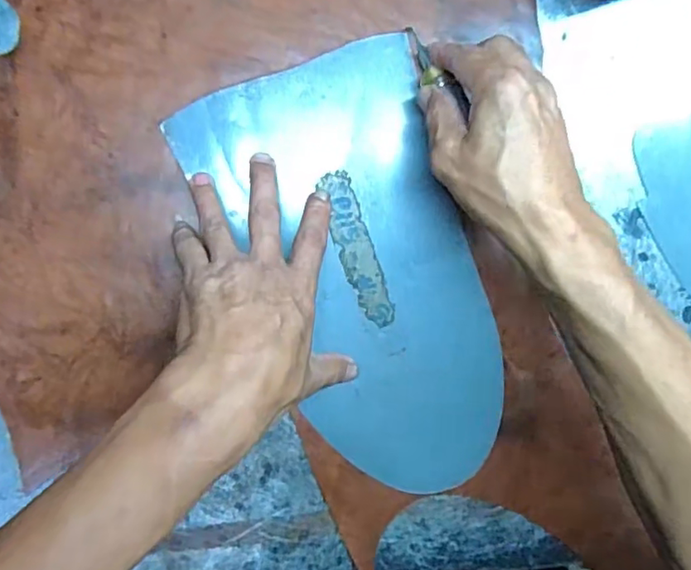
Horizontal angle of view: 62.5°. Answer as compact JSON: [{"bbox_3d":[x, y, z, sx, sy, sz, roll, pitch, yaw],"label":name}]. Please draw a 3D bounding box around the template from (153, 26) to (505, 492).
[{"bbox_3d":[0.013,-0.001,0.392,0.158,0.006,0.298,-20,96,-3],"label":"template"}]

